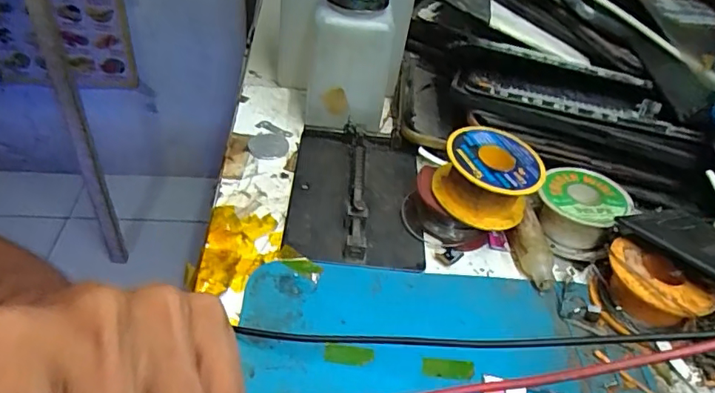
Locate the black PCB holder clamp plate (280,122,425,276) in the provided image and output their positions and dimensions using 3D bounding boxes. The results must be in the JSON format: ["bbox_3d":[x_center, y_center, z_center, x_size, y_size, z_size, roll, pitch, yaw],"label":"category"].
[{"bbox_3d":[-0.001,-0.006,0.325,0.078,0.014,0.117,6,42,-3],"label":"black PCB holder clamp plate"}]

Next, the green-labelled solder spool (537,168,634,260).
[{"bbox_3d":[0.133,0.008,0.316,0.046,0.030,0.048,4,42,-4],"label":"green-labelled solder spool"}]

